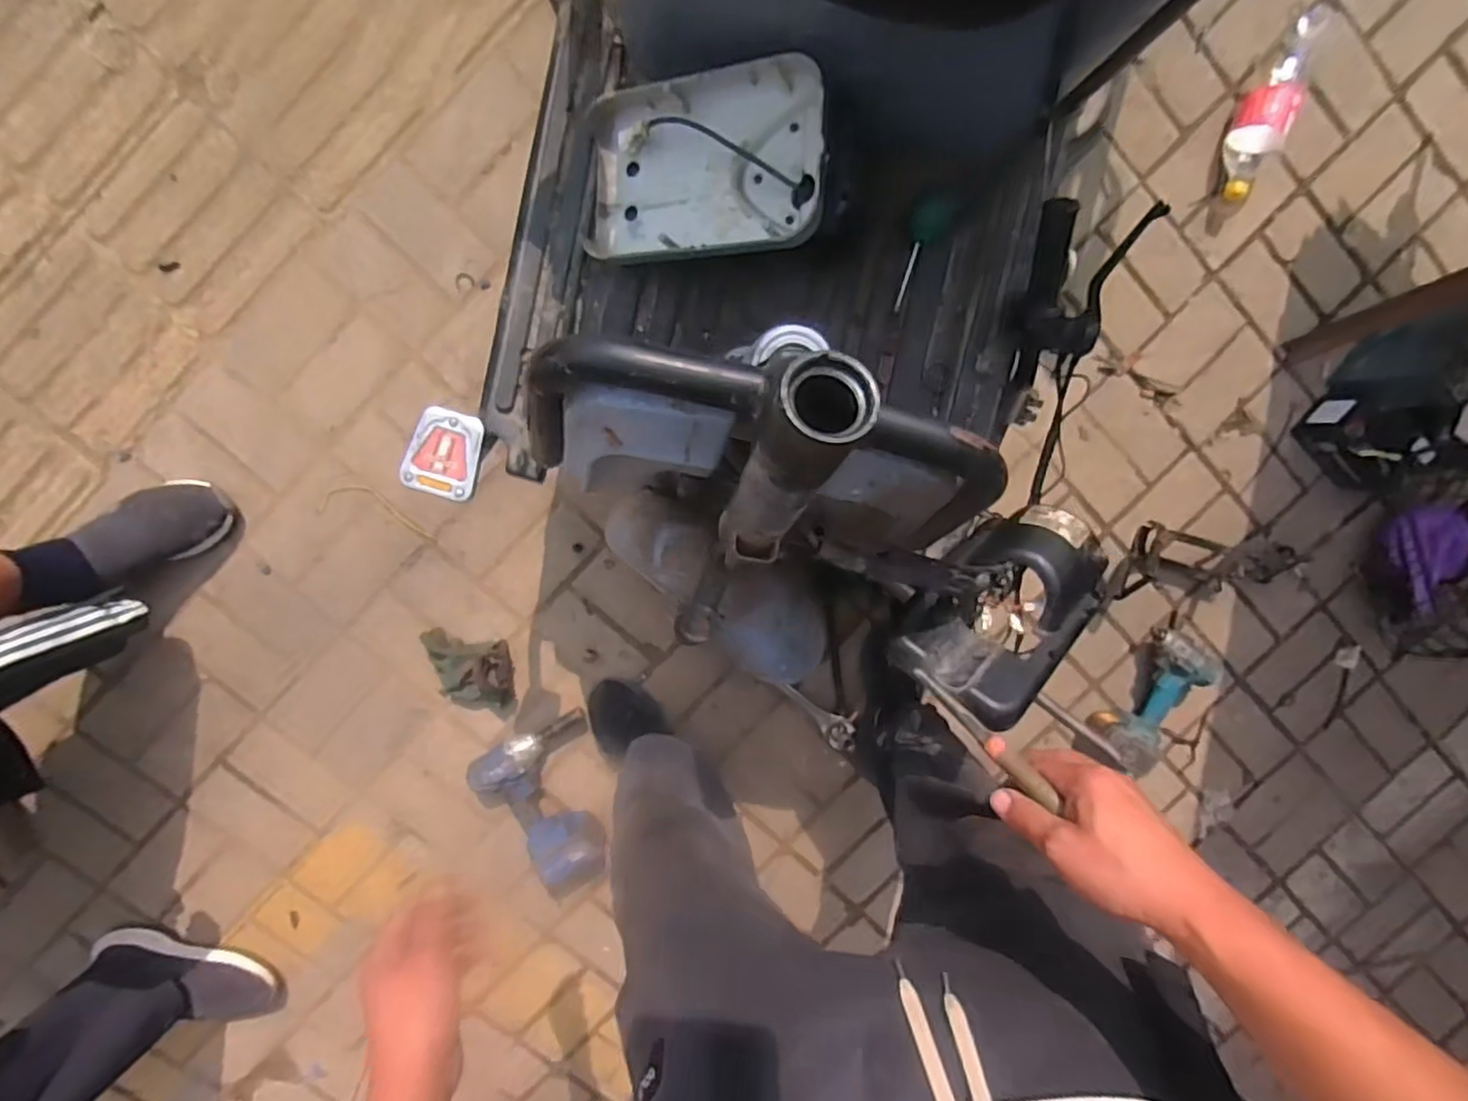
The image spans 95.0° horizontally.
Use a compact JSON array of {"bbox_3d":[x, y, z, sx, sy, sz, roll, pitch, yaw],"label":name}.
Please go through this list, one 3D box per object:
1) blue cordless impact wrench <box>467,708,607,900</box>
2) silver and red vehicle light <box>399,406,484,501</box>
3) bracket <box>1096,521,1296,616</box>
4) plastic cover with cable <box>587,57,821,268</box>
[{"bbox_3d":[-0.291,0.433,1.108,0.191,0.074,0.308,-21,100,0],"label":"blue cordless impact wrench"},{"bbox_3d":[-0.271,-0.091,0.632,0.064,0.016,0.079,15,98,-8],"label":"silver and red vehicle light"},{"bbox_3d":[0.777,0.044,1.108,0.327,0.098,0.157,4,99,-5],"label":"bracket"},{"bbox_3d":[-0.034,-0.374,0.665,0.246,0.040,0.166,4,96,19],"label":"plastic cover with cable"}]

